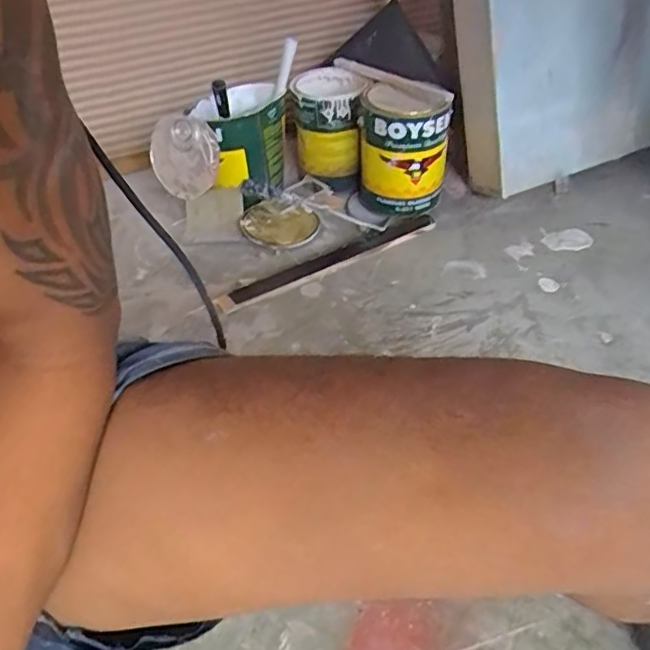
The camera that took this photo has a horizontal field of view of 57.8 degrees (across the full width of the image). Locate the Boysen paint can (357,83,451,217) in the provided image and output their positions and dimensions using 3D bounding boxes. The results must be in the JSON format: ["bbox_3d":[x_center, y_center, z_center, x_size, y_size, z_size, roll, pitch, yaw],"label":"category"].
[{"bbox_3d":[0.148,-0.341,1.145,0.167,0.222,0.183,-2,44,2],"label":"Boysen paint can"}]

